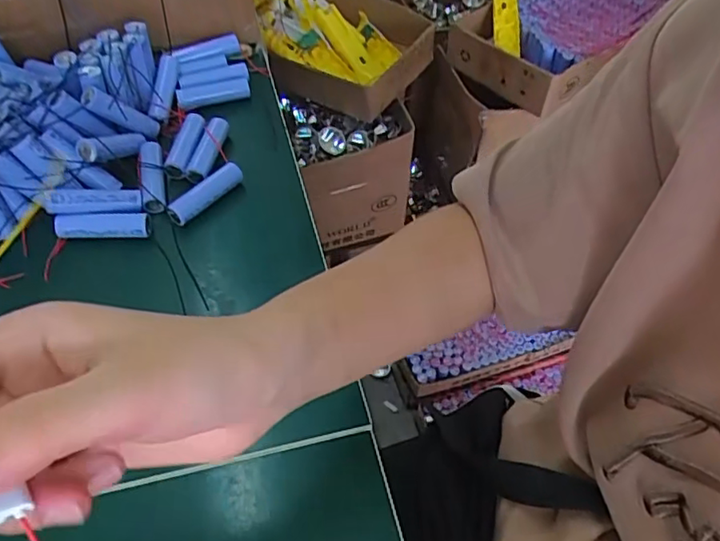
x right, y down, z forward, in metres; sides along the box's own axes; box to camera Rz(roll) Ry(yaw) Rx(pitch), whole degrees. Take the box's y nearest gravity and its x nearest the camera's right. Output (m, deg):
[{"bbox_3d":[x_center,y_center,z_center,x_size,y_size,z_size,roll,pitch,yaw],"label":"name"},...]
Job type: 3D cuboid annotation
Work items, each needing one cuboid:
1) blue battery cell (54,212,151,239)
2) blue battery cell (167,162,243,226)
[{"bbox_3d":[-0.190,-0.033,0.440,0.065,0.019,0.018,-3,53,-7],"label":"blue battery cell"},{"bbox_3d":[-0.119,-0.062,0.458,0.018,0.018,0.064,37,59,21],"label":"blue battery cell"}]

